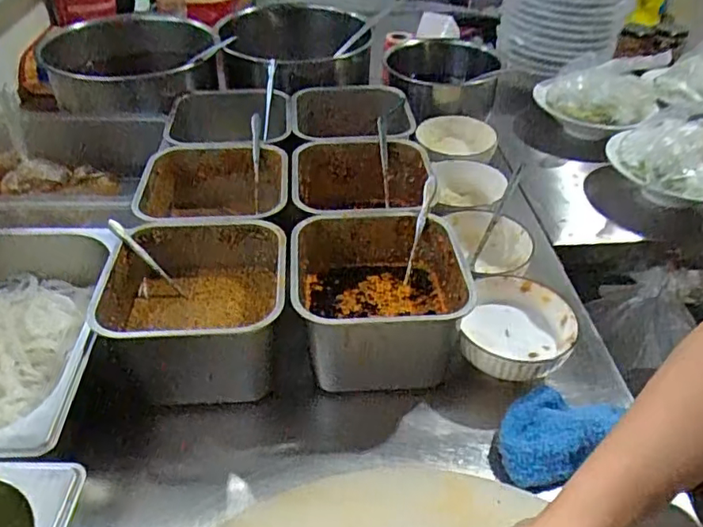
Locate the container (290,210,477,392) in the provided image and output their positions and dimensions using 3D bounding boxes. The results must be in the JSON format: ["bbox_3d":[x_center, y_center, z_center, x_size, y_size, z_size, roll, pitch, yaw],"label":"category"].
[{"bbox_3d":[0.023,0.035,0.560,0.155,0.100,0.158,-2,40,-4],"label":"container"}]

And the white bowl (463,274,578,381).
[{"bbox_3d":[0.161,0.061,0.558,0.102,0.038,0.120,10,40,10],"label":"white bowl"}]

